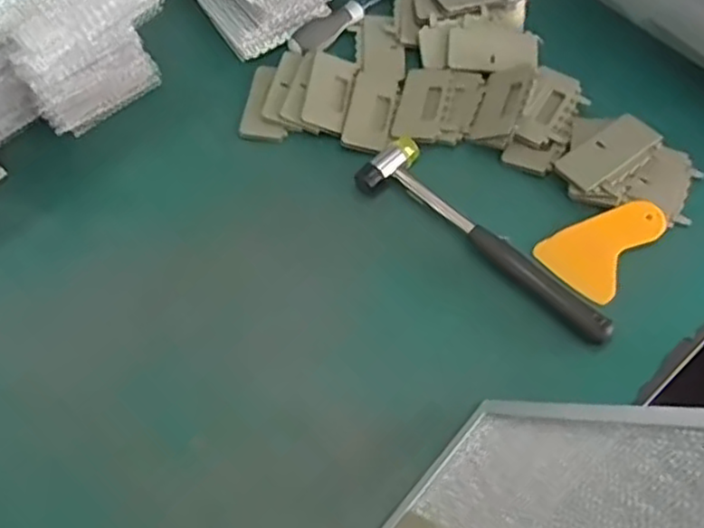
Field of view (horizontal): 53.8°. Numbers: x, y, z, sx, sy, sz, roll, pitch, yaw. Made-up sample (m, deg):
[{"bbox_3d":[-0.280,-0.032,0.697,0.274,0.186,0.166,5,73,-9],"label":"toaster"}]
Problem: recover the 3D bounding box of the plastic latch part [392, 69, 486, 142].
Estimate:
[{"bbox_3d":[0.079,-0.150,0.640,0.072,0.009,0.081,11,62,10],"label":"plastic latch part"}]

